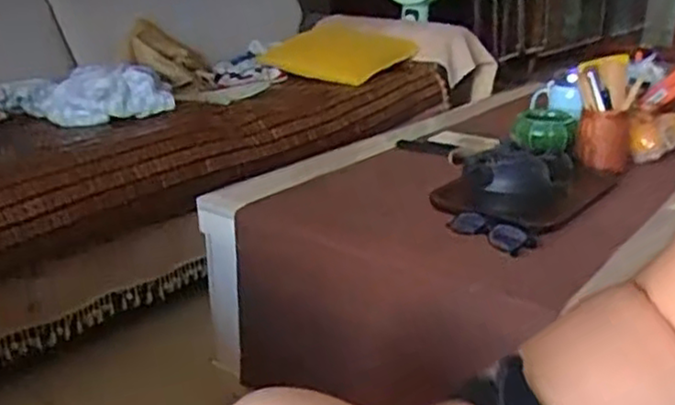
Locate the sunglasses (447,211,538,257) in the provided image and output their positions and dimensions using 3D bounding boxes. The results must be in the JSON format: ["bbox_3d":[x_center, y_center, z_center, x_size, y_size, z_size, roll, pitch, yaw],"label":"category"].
[{"bbox_3d":[0.202,0.039,0.949,0.041,0.023,0.125,-18,26,-40],"label":"sunglasses"}]

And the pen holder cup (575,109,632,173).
[{"bbox_3d":[0.446,-0.101,1.205,0.086,0.097,0.074,8,21,22],"label":"pen holder cup"}]

